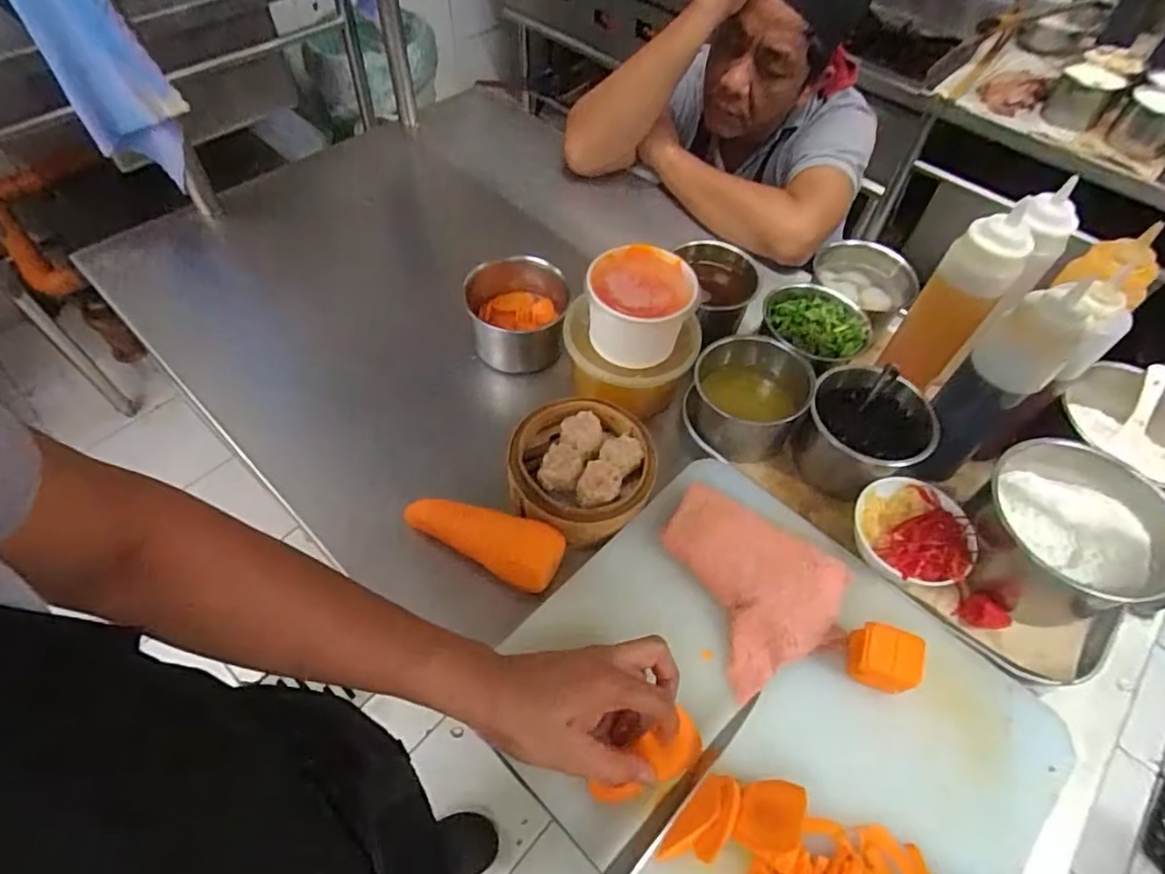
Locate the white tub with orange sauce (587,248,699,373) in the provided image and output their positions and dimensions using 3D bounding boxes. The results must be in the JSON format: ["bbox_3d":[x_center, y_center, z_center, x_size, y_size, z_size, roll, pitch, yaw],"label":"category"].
[{"bbox_3d":[0.059,-0.131,0.636,0.105,0.097,0.090,7,55,3],"label":"white tub with orange sauce"}]

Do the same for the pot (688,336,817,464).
[{"bbox_3d":[0.179,-0.039,0.668,0.119,0.083,0.120,1,55,-1],"label":"pot"}]

